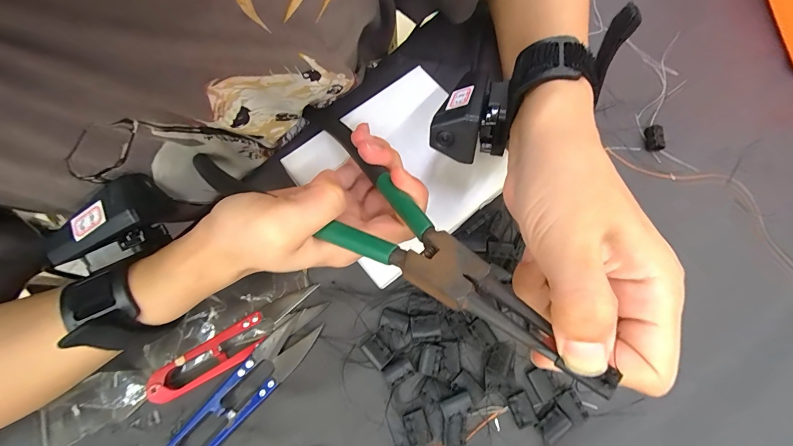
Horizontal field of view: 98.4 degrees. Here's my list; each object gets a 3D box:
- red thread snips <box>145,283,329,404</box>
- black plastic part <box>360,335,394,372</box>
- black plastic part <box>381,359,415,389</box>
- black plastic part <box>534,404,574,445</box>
[{"bbox_3d":[-0.103,0.078,0.226,0.115,0.010,0.025,-30,75,-10],"label":"red thread snips"},{"bbox_3d":[-0.013,0.086,0.228,0.014,0.005,0.020,-41,77,-12],"label":"black plastic part"},{"bbox_3d":[0.001,0.098,0.225,0.019,0.004,0.013,-27,75,-9],"label":"black plastic part"},{"bbox_3d":[0.099,0.127,0.214,0.021,0.006,0.014,-38,77,-12],"label":"black plastic part"}]

